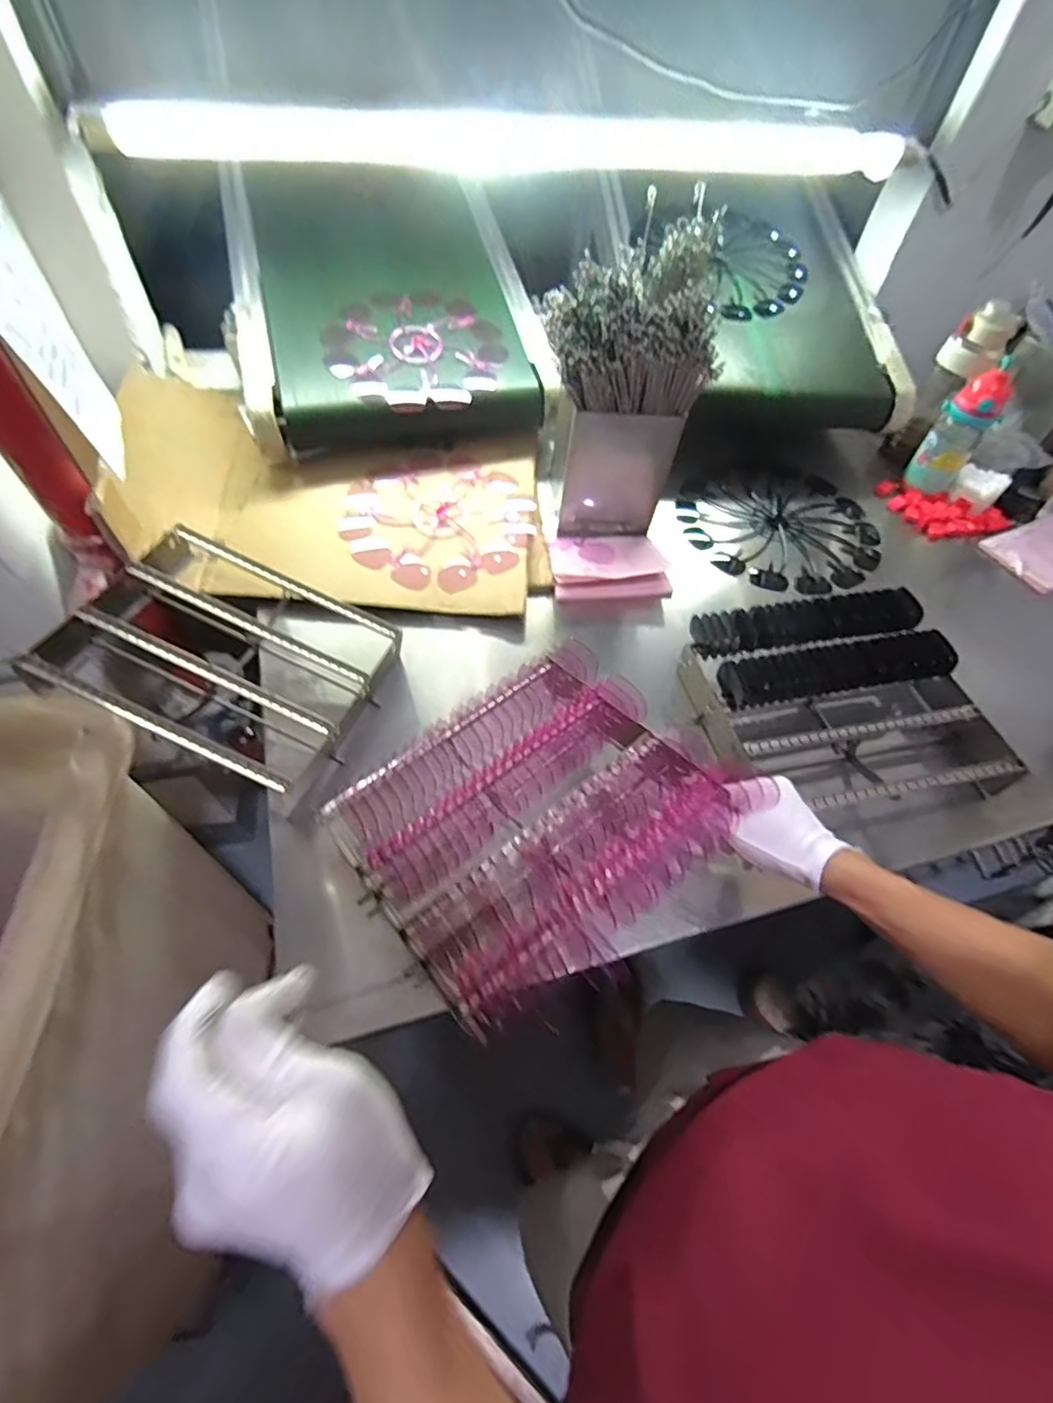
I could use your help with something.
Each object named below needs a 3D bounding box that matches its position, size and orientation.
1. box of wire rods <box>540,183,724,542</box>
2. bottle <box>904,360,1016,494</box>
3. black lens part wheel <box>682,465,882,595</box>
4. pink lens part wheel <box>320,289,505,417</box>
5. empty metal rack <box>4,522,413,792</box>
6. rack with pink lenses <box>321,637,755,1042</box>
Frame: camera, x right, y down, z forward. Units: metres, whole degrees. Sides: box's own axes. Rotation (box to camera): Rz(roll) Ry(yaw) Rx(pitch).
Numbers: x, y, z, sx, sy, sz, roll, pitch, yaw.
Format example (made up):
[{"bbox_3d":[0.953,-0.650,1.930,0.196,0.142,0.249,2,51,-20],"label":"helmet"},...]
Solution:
[{"bbox_3d":[0.121,-0.406,0.819,0.200,0.352,0.203,9,56,1],"label":"box of wire rods"},{"bbox_3d":[0.716,-0.449,0.975,0.077,0.187,0.066,30,59,15],"label":"bottle"},{"bbox_3d":[0.427,-0.290,0.986,0.331,0.040,0.283,1,56,-4],"label":"black lens part wheel"},{"bbox_3d":[-0.179,-0.574,0.955,0.279,0.027,0.225,-8,74,-9],"label":"pink lens part wheel"},{"bbox_3d":[-0.362,-0.059,0.681,0.355,0.105,0.245,22,57,10],"label":"empty metal rack"},{"bbox_3d":[0.003,0.102,0.567,0.317,0.096,0.277,-32,64,-23],"label":"rack with pink lenses"}]

